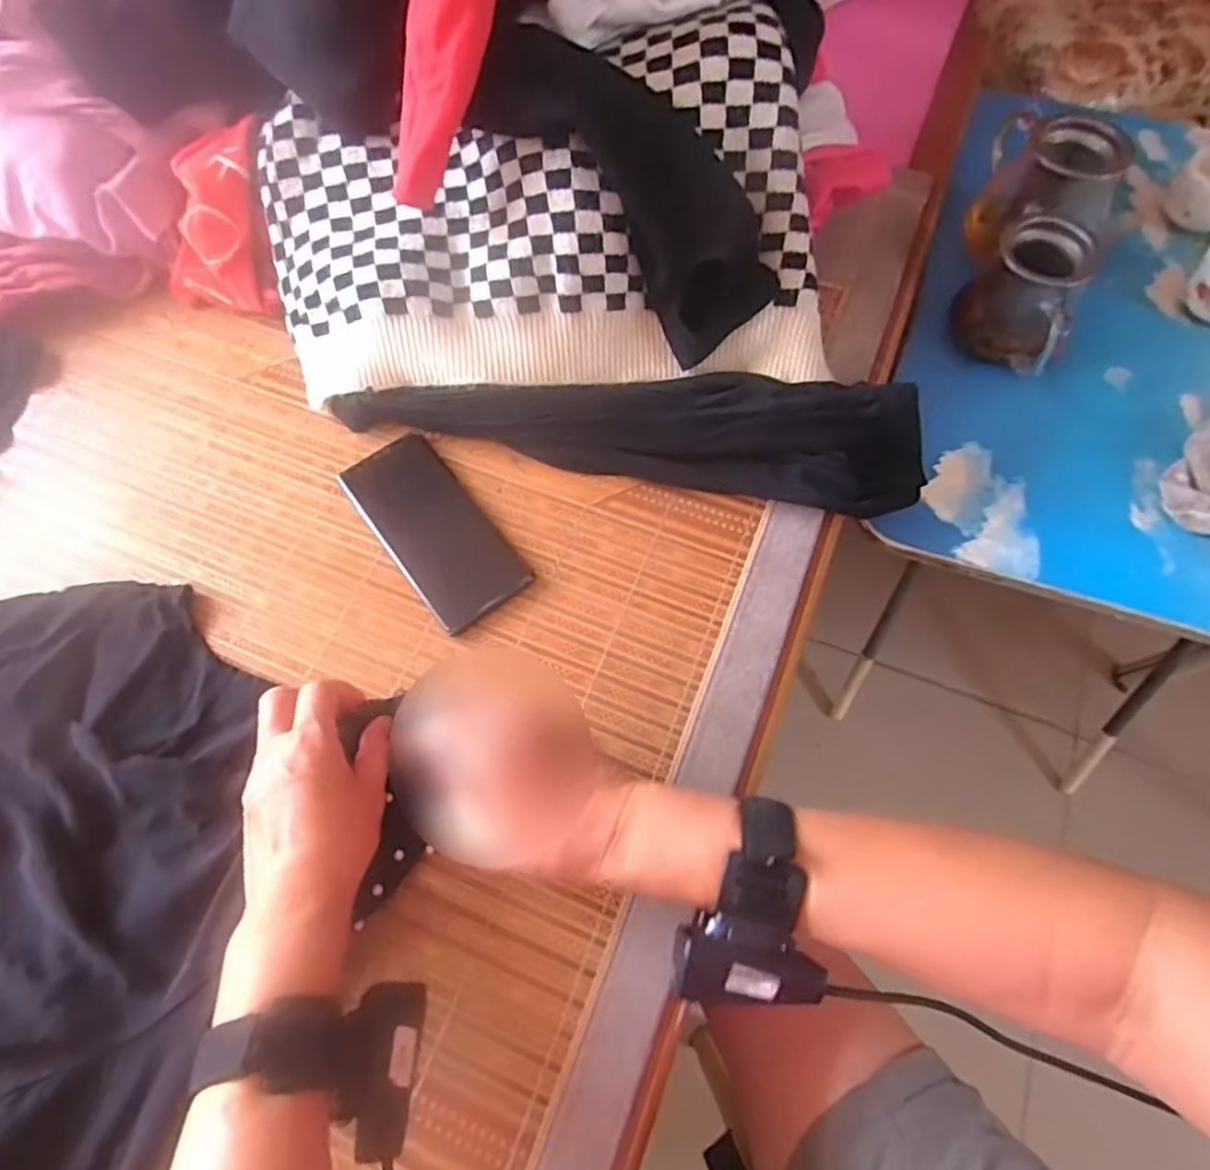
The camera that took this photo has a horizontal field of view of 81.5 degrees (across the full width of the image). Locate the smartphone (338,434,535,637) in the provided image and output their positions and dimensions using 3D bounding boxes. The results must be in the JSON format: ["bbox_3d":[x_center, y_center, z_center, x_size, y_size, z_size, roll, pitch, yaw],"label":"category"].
[{"bbox_3d":[-0.124,-0.042,0.508,0.071,0.010,0.158,-36,69,-12],"label":"smartphone"}]

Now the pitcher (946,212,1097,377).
[{"bbox_3d":[0.349,-0.242,0.594,0.092,0.091,0.088,32,71,14],"label":"pitcher"}]

